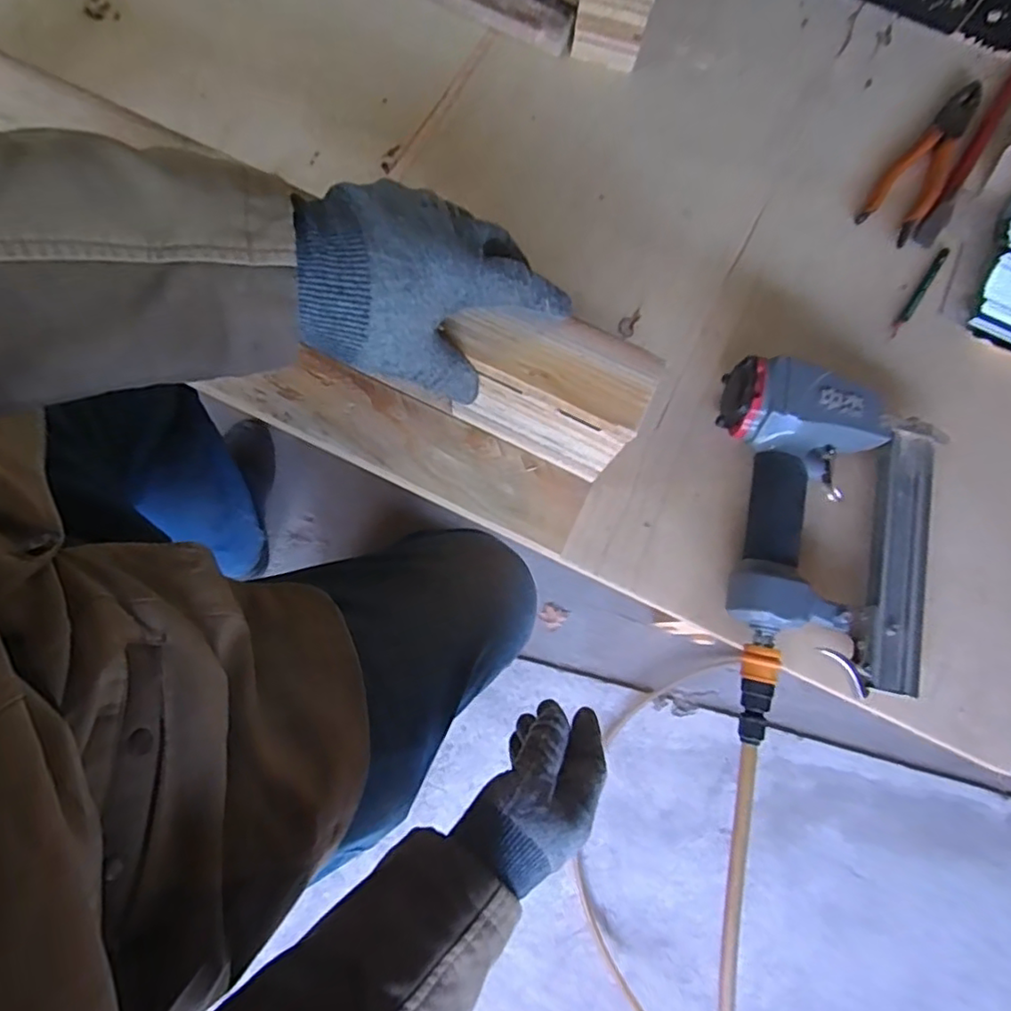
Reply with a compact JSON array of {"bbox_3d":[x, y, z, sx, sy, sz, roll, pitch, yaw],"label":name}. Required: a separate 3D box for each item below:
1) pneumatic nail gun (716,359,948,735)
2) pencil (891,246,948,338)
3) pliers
[{"bbox_3d":[0.240,0.031,0.439,0.158,0.059,0.268,6,78,-3],"label":"pneumatic nail gun"},{"bbox_3d":[0.358,-0.184,0.526,0.008,0.007,0.098,36,77,4],"label":"pencil"},{"bbox_3d":[0.383,-0.316,0.551,0.048,0.011,0.186,36,77,4],"label":"pliers"}]

